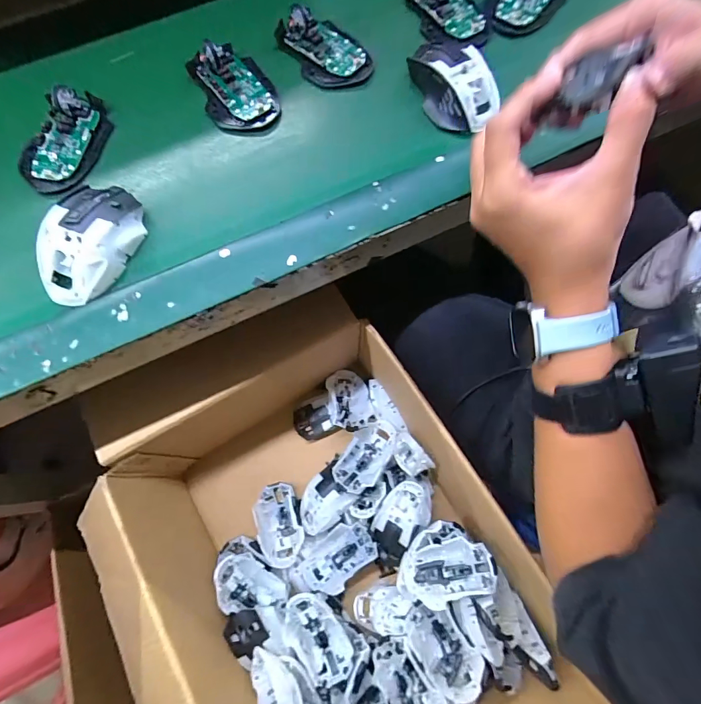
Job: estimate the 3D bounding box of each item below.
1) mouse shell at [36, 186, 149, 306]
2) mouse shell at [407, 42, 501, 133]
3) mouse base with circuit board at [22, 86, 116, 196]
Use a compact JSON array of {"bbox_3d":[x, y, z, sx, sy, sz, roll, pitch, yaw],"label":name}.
[{"bbox_3d":[-0.234,-0.100,0.345,0.064,0.040,0.118,19,74,4],"label":"mouse shell"},{"bbox_3d":[0.106,-0.283,0.397,0.064,0.035,0.109,-30,77,-9],"label":"mouse shell"},{"bbox_3d":[-0.285,-0.215,0.384,0.065,0.025,0.114,16,74,3],"label":"mouse base with circuit board"}]

